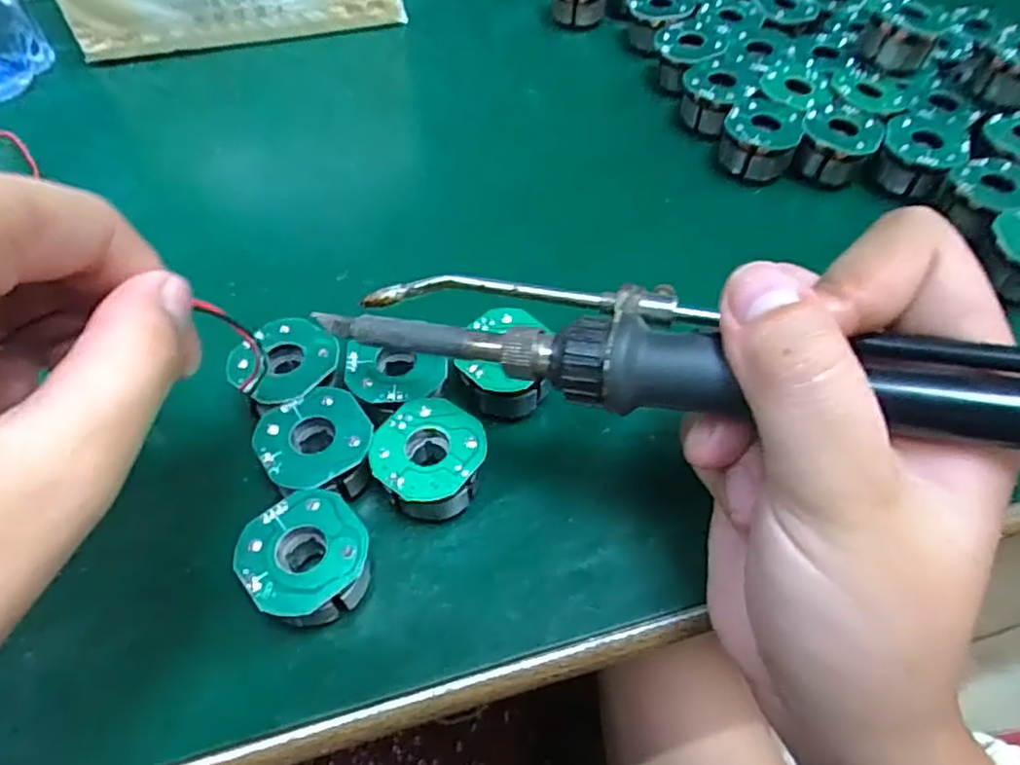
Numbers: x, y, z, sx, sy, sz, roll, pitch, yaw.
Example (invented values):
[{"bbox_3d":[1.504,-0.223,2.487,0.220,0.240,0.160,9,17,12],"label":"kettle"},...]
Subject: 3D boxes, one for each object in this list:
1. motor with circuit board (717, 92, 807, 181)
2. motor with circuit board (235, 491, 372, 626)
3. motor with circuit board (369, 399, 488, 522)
[{"bbox_3d":[0.106,-0.102,0.277,0.029,0.019,0.030,0,56,0],"label":"motor with circuit board"},{"bbox_3d":[-0.052,0.048,0.174,0.031,0.022,0.031,0,56,0],"label":"motor with circuit board"},{"bbox_3d":[-0.023,0.024,0.191,0.031,0.022,0.032,0,56,0],"label":"motor with circuit board"}]

